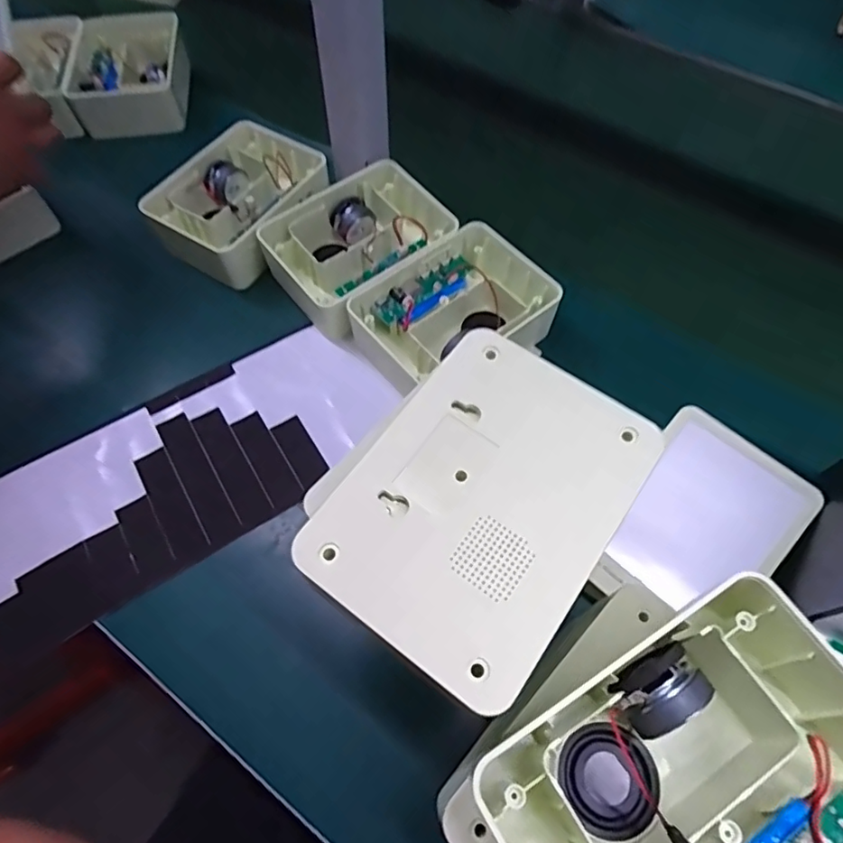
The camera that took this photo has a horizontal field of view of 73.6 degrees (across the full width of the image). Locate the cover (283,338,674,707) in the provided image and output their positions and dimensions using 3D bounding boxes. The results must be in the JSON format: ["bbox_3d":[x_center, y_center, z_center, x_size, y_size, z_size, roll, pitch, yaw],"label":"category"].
[{"bbox_3d":[0.027,0.029,0.234,0.100,0.010,0.137,33,66,17],"label":"cover"}]

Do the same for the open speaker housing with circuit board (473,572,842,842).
[{"bbox_3d":[0.105,0.140,0.212,0.148,0.050,0.104,-30,65,-16],"label":"open speaker housing with circuit board"}]

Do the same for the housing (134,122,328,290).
[{"bbox_3d":[-0.164,-0.206,0.520,0.114,0.050,0.153,30,65,16],"label":"housing"}]

